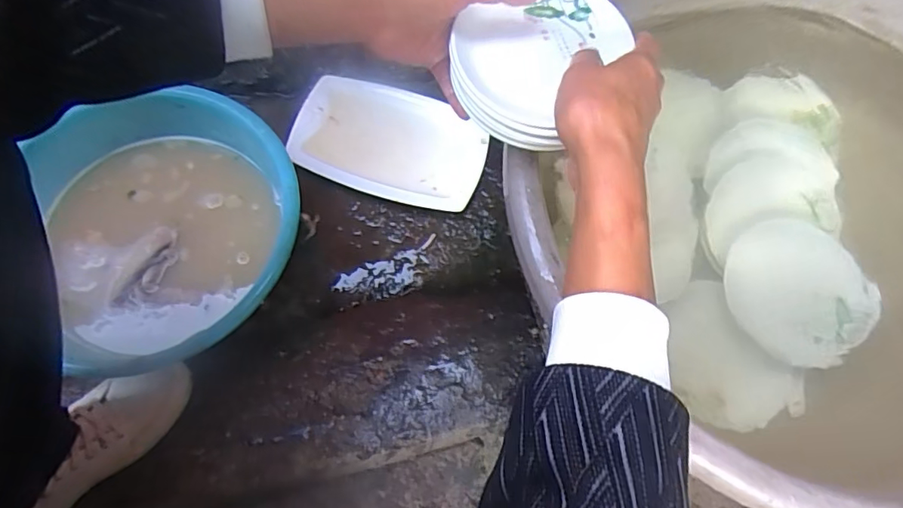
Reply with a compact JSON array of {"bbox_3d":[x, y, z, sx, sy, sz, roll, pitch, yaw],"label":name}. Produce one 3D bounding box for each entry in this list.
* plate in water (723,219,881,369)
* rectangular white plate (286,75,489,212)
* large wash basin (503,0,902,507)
[{"bbox_3d":[0.357,0.040,0.550,0.122,0.015,0.147,-25,83,13],"label":"plate in water"},{"bbox_3d":[-0.101,-0.182,0.854,0.310,0.031,0.198,18,69,2],"label":"rectangular white plate"},{"bbox_3d":[0.335,-0.035,0.520,0.509,0.179,0.533,1,69,-4],"label":"large wash basin"}]

